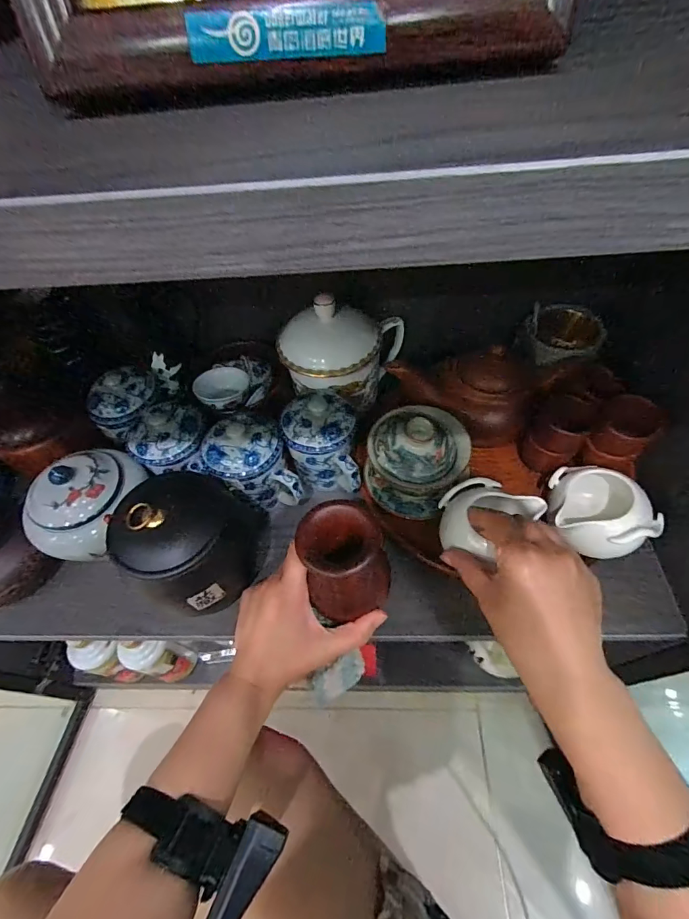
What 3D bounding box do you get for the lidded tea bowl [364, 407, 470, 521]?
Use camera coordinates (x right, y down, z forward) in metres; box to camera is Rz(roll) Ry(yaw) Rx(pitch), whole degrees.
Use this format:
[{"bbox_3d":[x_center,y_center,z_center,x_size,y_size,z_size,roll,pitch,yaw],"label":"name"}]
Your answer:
[{"bbox_3d":[0.073,-0.007,0.425,0.098,0.089,0.100,-2,56,3],"label":"lidded tea bowl"}]

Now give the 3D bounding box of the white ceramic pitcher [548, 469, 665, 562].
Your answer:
[{"bbox_3d":[0.238,0.057,0.401,0.089,0.076,0.088,-2,56,3],"label":"white ceramic pitcher"}]

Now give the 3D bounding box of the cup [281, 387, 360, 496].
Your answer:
[{"bbox_3d":[-0.024,-0.009,0.450,0.071,0.093,0.089,-8,56,-1],"label":"cup"}]

